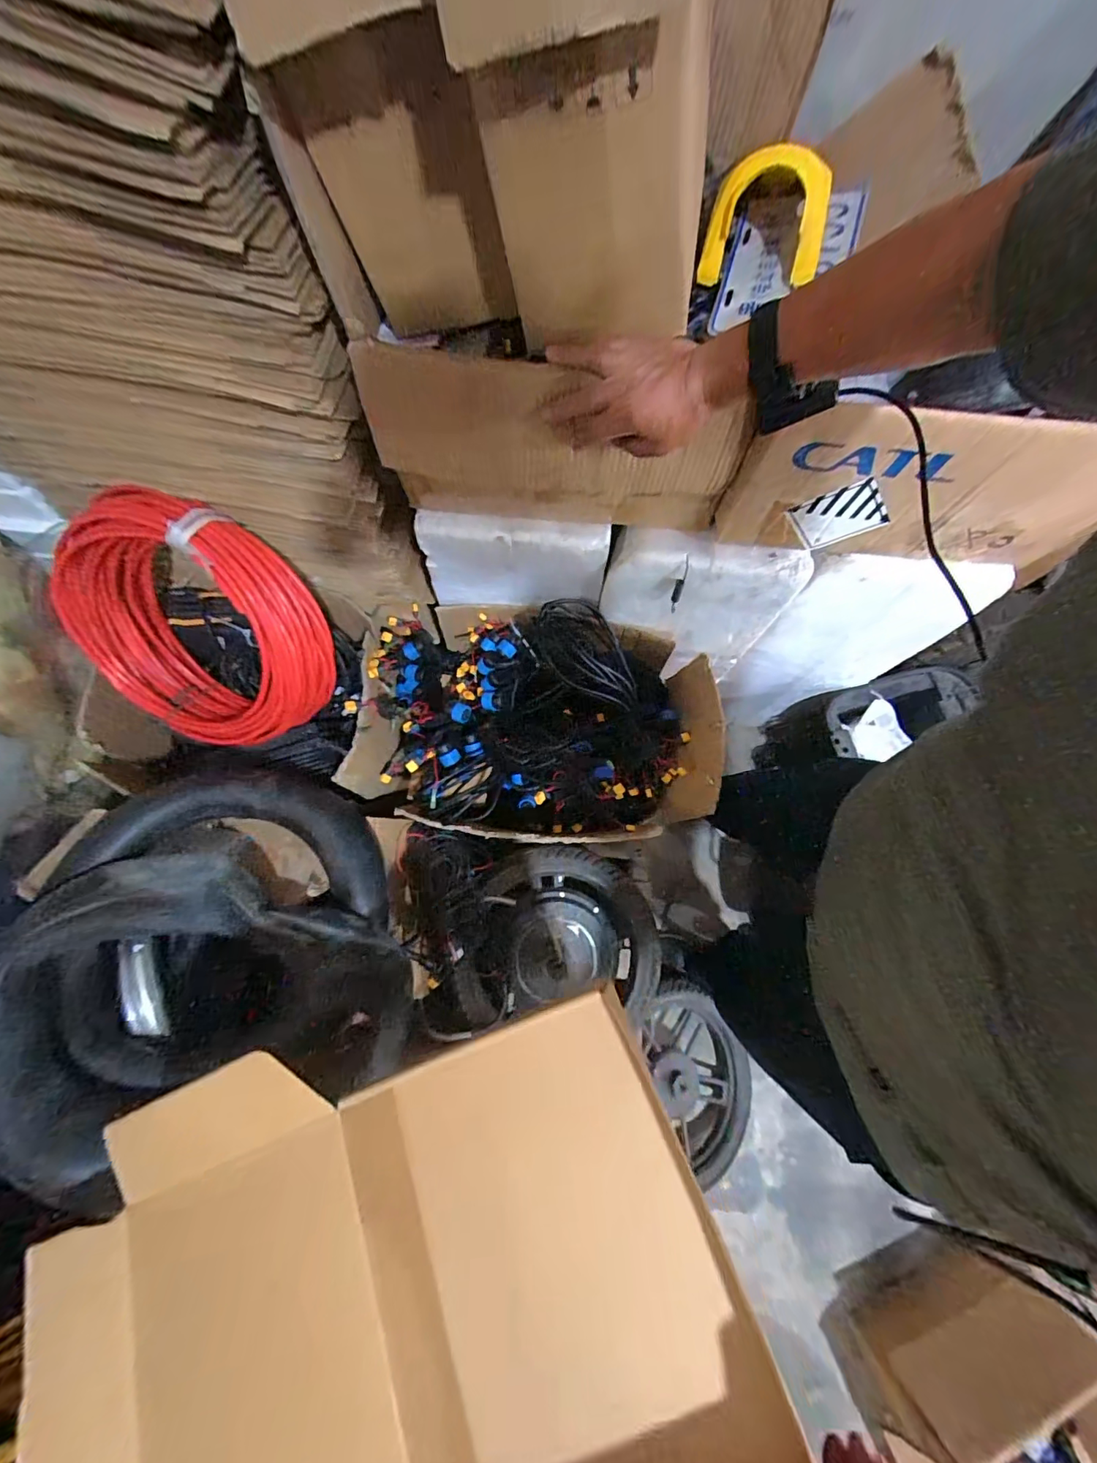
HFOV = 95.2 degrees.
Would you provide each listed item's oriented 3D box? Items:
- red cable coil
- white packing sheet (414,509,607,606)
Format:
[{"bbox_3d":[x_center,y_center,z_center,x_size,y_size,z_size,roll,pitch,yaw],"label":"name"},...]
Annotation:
[{"bbox_3d":[-0.530,-0.177,0.753,0.354,0.336,0.107,1,36,10],"label":"red cable coil"},{"bbox_3d":[-0.054,-0.264,0.797,0.279,0.181,0.040,5,73,0],"label":"white packing sheet"}]

